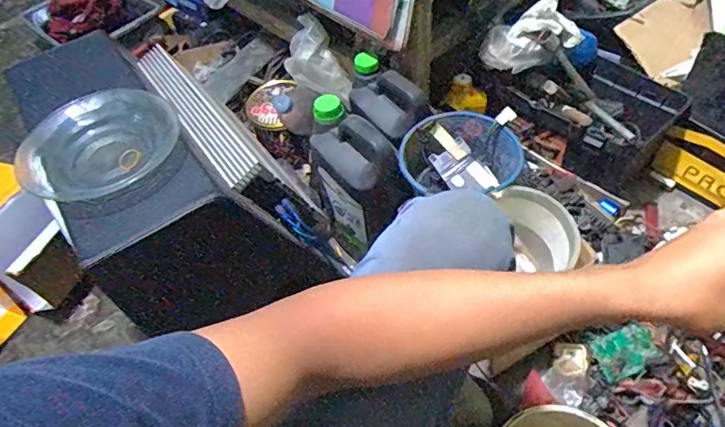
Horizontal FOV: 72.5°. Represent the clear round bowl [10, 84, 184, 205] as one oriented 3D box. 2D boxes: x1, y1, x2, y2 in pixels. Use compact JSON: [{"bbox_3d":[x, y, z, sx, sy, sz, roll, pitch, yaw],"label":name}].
[{"bbox_3d":[-0.396,-0.108,0.741,0.220,0.053,0.213,-3,52,4],"label":"clear round bowl"}]

